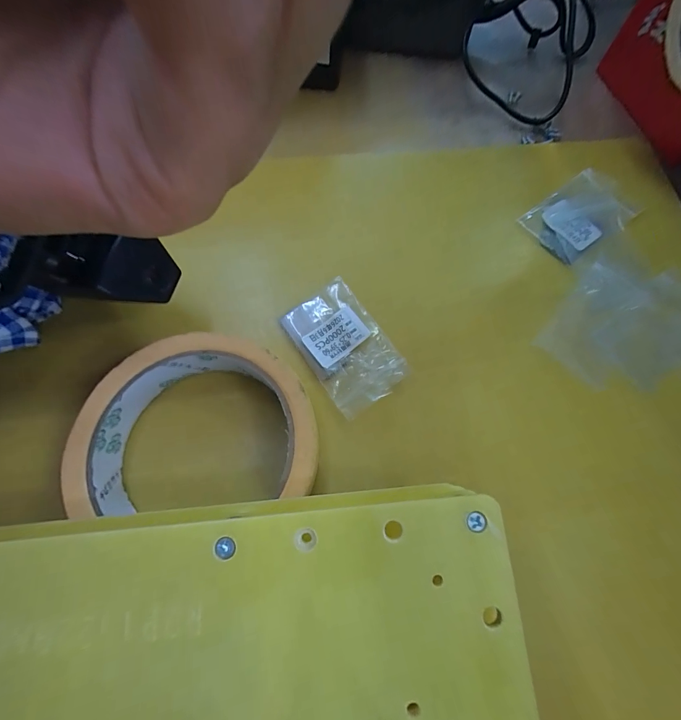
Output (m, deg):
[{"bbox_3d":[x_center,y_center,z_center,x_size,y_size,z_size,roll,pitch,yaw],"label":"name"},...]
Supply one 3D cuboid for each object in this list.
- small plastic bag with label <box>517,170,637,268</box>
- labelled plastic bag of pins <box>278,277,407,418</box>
[{"bbox_3d":[0.137,-0.083,0.202,0.060,0.004,0.039,-35,73,-12],"label":"small plastic bag with label"},{"bbox_3d":[0.002,-0.007,0.174,0.038,0.007,0.062,-32,73,-11],"label":"labelled plastic bag of pins"}]

